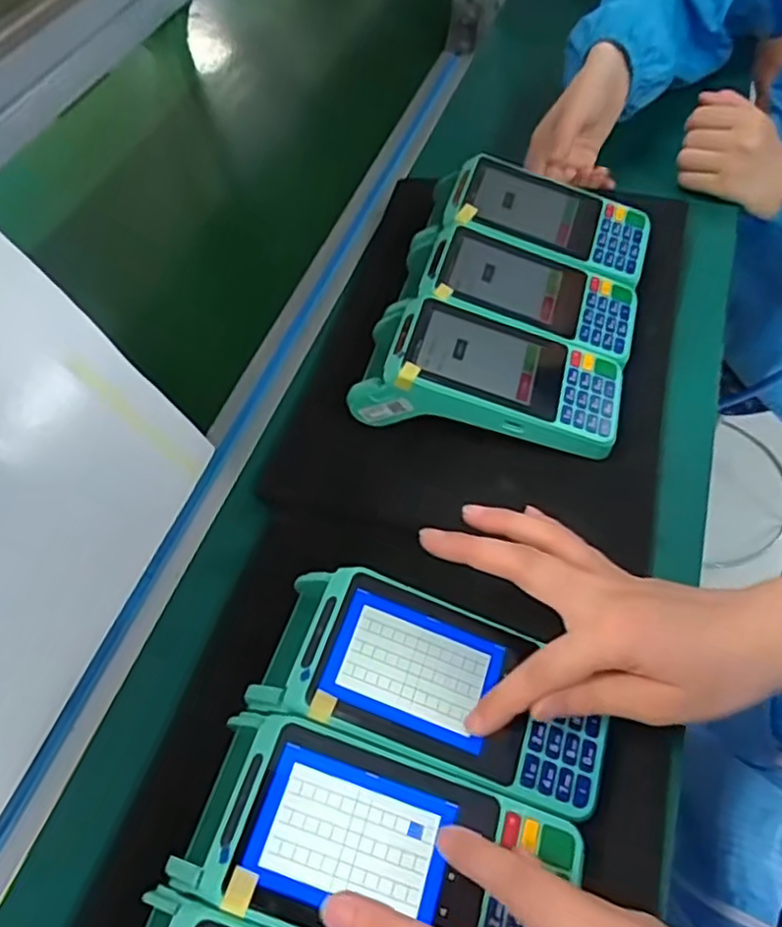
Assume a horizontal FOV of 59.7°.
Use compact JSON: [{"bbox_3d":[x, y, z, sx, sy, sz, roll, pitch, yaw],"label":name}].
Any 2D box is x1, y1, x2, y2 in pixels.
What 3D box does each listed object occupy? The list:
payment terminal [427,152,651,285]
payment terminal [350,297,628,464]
[{"bbox_3d":[0.112,-0.190,0.532,0.172,0.060,0.082,13,58,13],"label":"payment terminal"},{"bbox_3d":[0.064,-0.060,0.449,0.170,0.046,0.082,12,58,13],"label":"payment terminal"}]

